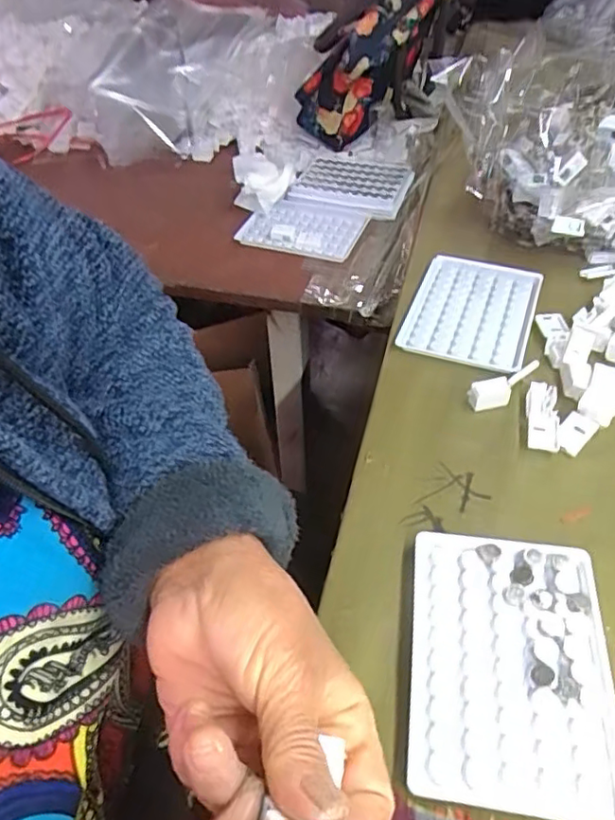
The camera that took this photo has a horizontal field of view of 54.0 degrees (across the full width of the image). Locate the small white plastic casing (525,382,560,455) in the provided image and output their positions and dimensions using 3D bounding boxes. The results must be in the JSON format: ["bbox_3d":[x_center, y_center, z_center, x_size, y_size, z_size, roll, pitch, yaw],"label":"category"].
[{"bbox_3d":[0.157,0.004,0.403,0.020,0.008,0.053,10,49,12],"label":"small white plastic casing"}]

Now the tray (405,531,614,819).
[{"bbox_3d":[0.099,0.124,0.299,0.094,0.014,0.128,5,48,8],"label":"tray"}]

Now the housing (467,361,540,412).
[{"bbox_3d":[0.137,-0.016,0.417,0.051,0.019,0.012,-18,49,-13],"label":"housing"}]

